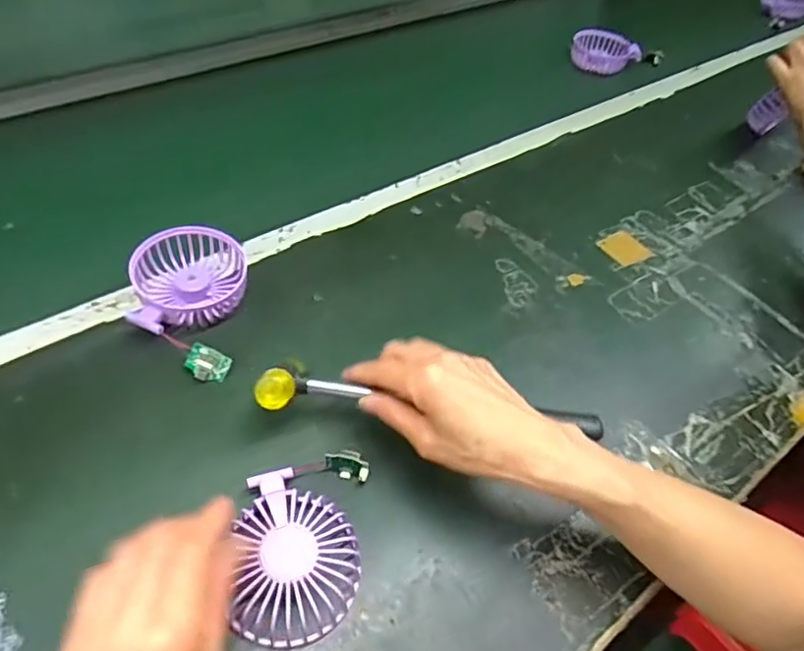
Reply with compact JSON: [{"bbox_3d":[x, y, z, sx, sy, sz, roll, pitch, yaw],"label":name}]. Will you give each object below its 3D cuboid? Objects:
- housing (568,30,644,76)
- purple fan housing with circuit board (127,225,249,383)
[{"bbox_3d":[0.322,-0.435,0.941,0.109,0.038,0.073,21,50,11],"label":"housing"},{"bbox_3d":[-0.172,-0.022,0.484,0.090,0.036,0.143,-7,51,-13],"label":"purple fan housing with circuit board"}]

